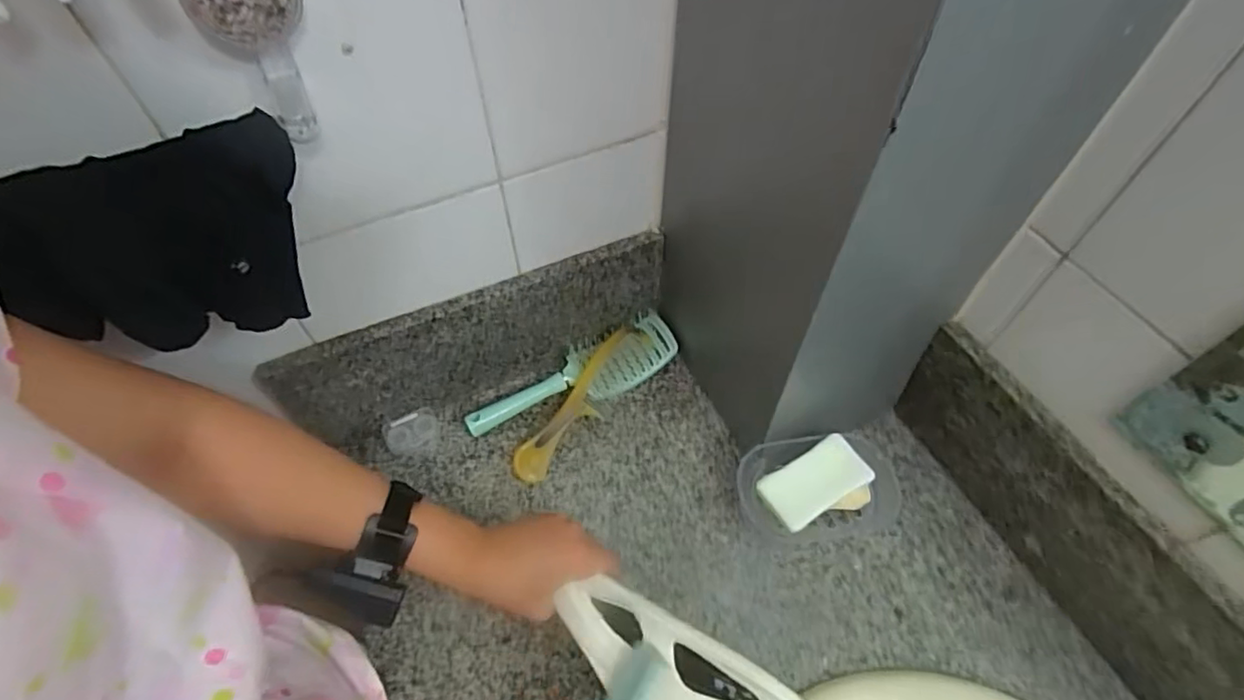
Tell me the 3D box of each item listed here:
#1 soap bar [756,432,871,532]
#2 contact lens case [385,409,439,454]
[{"bbox_3d":[0.186,0.126,0.580,0.102,0.015,0.056,-25,59,-16],"label":"soap bar"},{"bbox_3d":[-0.230,0.090,0.663,0.059,0.017,0.038,-23,57,-16],"label":"contact lens case"}]

